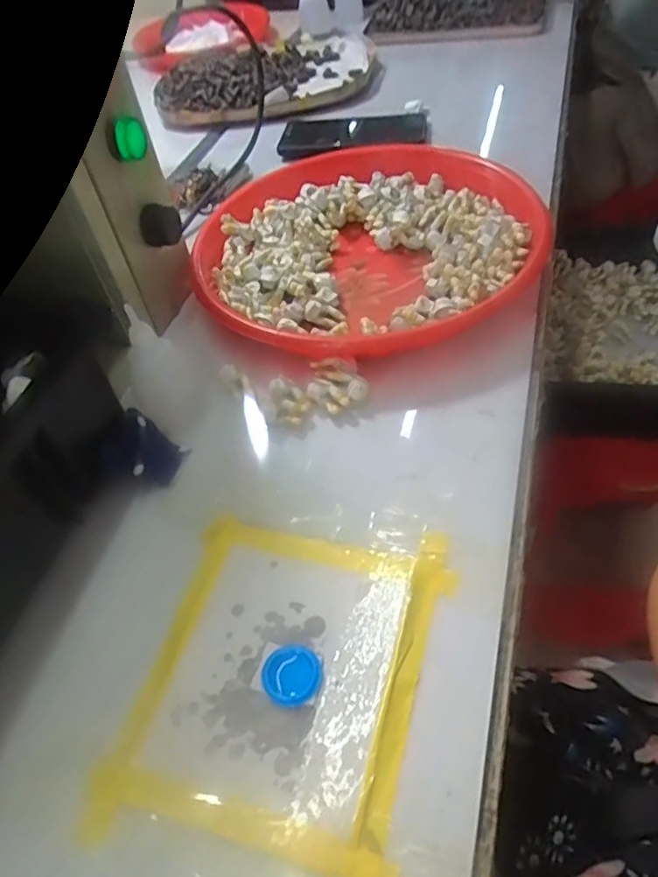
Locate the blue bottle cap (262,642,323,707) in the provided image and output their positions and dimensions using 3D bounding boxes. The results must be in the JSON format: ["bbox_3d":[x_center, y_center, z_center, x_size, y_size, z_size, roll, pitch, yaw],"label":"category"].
[{"bbox_3d":[-0.018,0.118,0.296,0.028,0.006,0.028,-4,50,5],"label":"blue bottle cap"}]

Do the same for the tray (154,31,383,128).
[{"bbox_3d":[-0.083,-0.500,0.806,0.288,0.027,0.269,-3,51,-1],"label":"tray"}]

